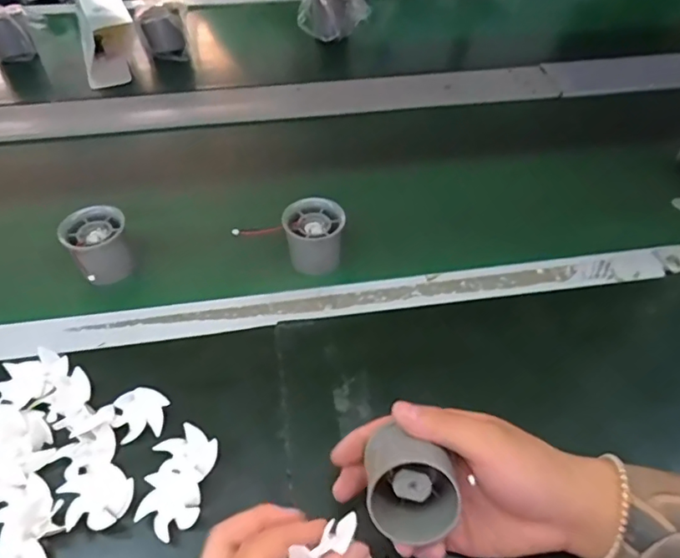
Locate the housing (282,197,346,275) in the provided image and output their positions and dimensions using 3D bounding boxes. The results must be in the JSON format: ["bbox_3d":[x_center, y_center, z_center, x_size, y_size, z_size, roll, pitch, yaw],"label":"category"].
[{"bbox_3d":[-0.024,-0.038,0.506,0.054,0.053,0.052,-3,49,-1],"label":"housing"}]

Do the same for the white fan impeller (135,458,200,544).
[{"bbox_3d":[-0.114,0.149,0.361,0.044,0.011,0.040,34,57,26],"label":"white fan impeller"}]

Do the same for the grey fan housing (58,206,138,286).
[{"bbox_3d":[-0.219,-0.027,0.496,0.054,0.054,0.058,-27,54,-21],"label":"grey fan housing"}]

